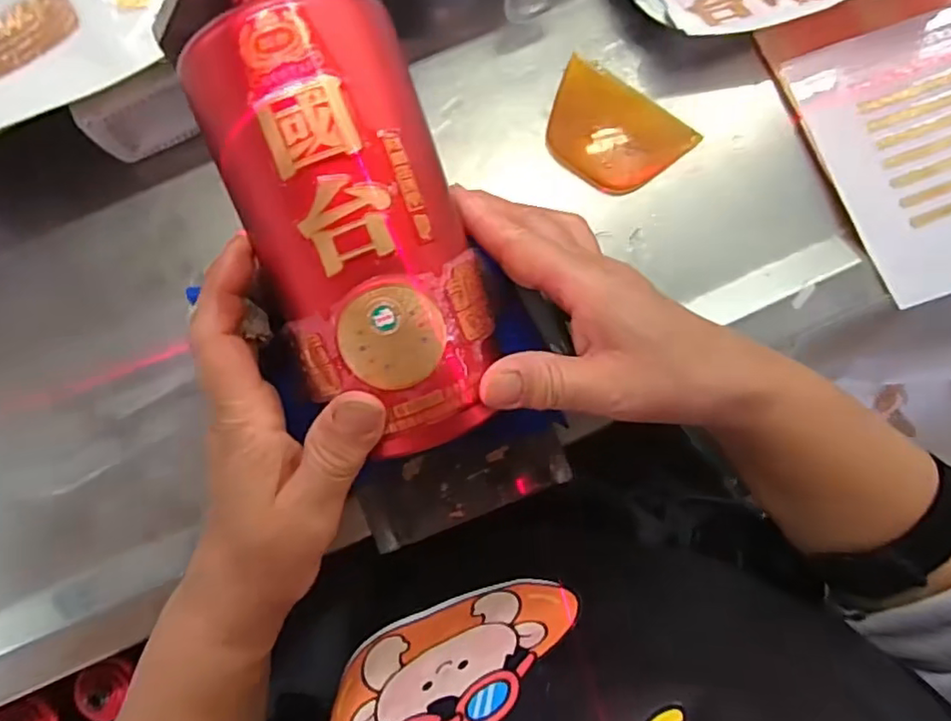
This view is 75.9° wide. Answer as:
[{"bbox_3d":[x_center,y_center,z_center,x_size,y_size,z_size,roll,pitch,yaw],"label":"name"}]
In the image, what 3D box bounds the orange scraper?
[{"bbox_3d":[0.078,-0.129,0.350,0.082,0.007,0.058,33,85,0],"label":"orange scraper"}]

